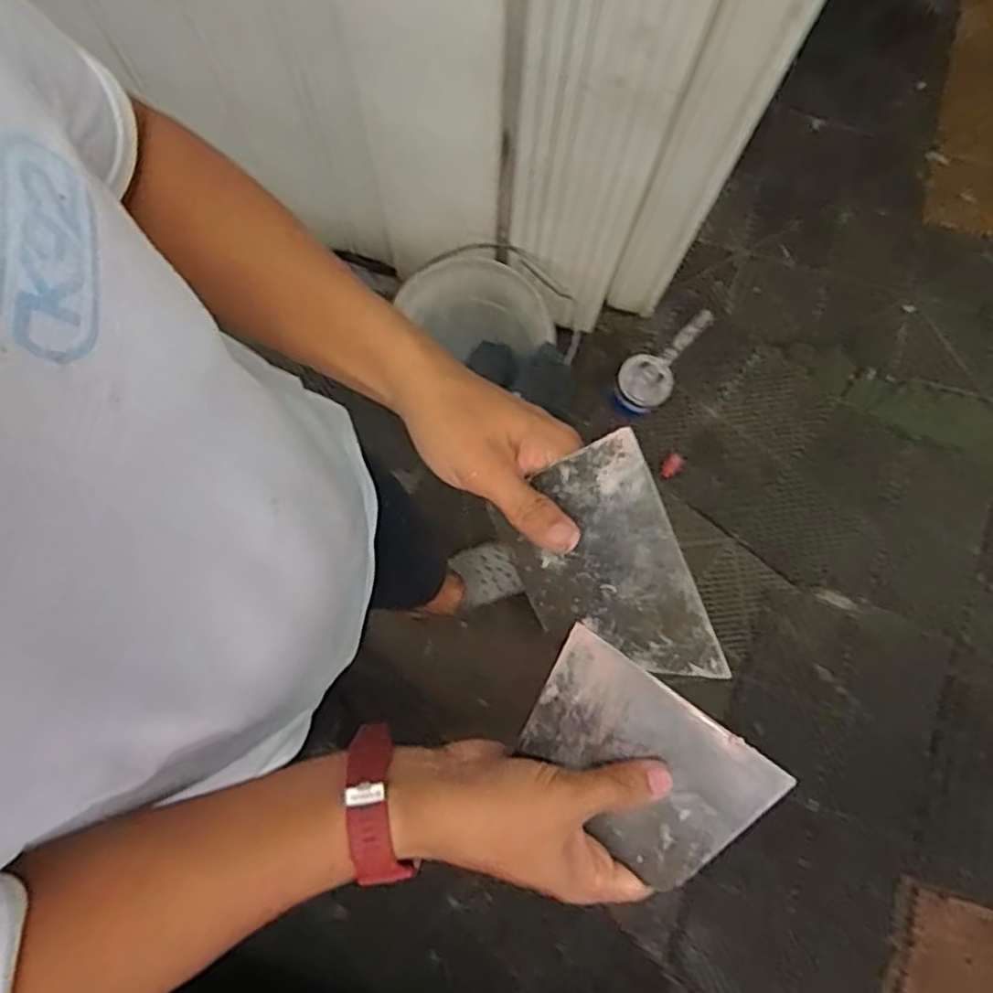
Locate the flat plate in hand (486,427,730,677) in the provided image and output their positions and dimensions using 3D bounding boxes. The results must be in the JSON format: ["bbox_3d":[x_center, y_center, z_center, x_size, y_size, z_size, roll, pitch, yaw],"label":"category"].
[{"bbox_3d":[0.057,0.043,0.391,0.099,0.004,0.140,-18,105,34],"label":"flat plate in hand"}]

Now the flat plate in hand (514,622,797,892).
[{"bbox_3d":[0.079,0.154,0.406,0.138,0.005,0.093,35,92,8],"label":"flat plate in hand"}]

